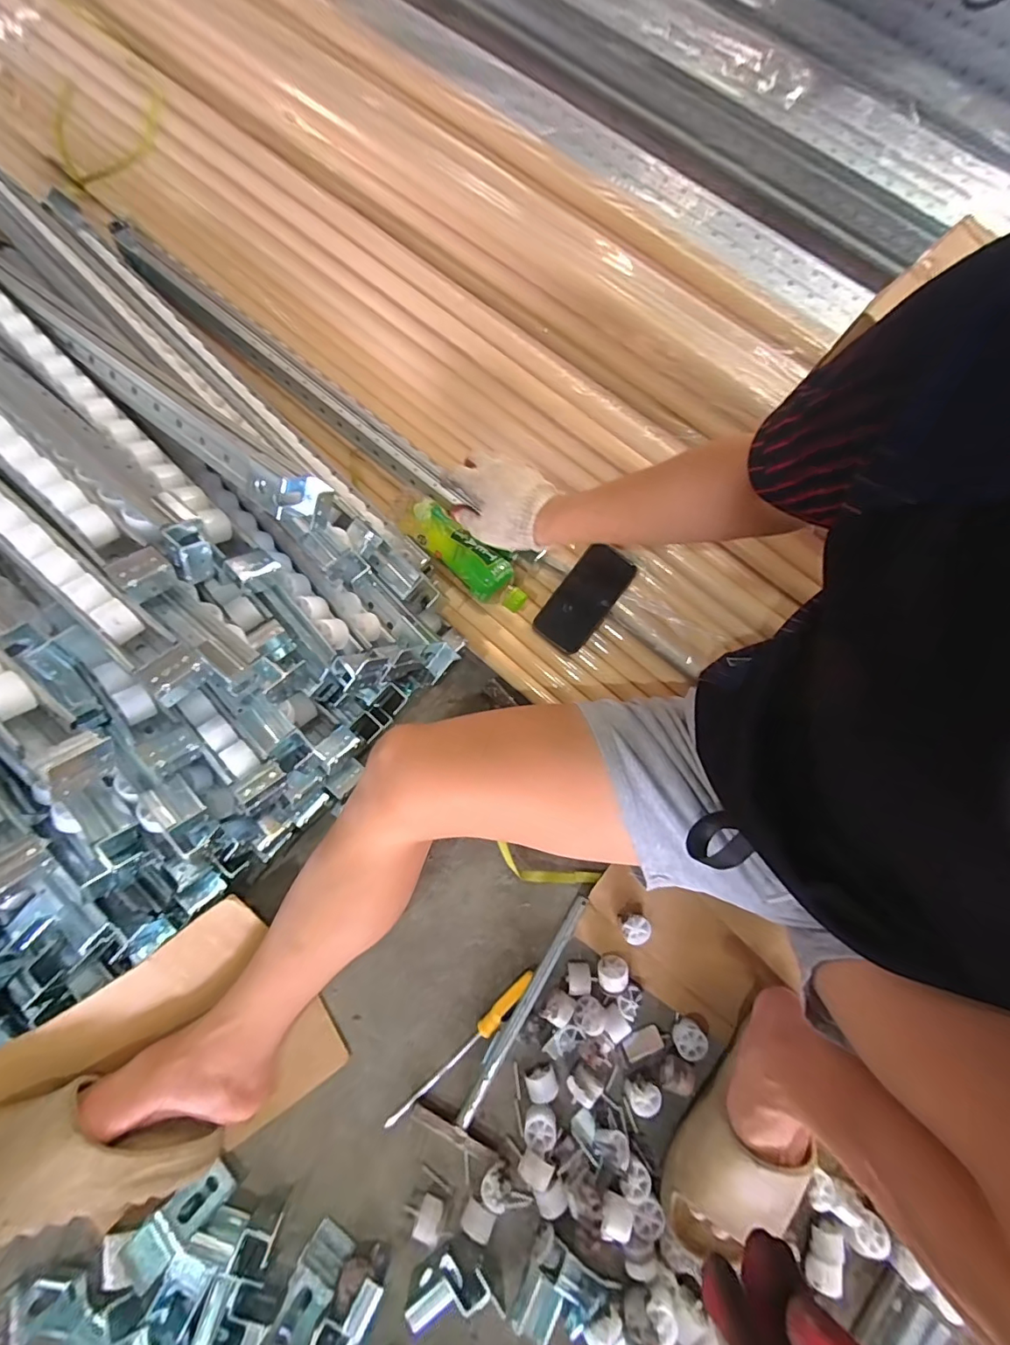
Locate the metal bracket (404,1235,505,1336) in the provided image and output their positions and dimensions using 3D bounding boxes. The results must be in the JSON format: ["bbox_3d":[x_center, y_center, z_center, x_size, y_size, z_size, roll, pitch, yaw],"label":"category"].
[{"bbox_3d":[-0.054,0.638,0.537,0.097,0.045,0.058,-6,75,-2],"label":"metal bracket"}]

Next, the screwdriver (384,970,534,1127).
[{"bbox_3d":[-0.048,0.437,0.593,0.221,0.022,0.016,-43,79,-10],"label":"screwdriver"}]

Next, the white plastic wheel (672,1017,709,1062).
[{"bbox_3d":[0.215,0.427,0.597,0.035,0.018,0.036,0,75,0],"label":"white plastic wheel"}]

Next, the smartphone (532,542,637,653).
[{"bbox_3d":[0.107,-0.101,0.697,0.071,0.014,0.146,37,96,-2],"label":"smartphone"}]

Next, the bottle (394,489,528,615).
[{"bbox_3d":[-0.066,-0.164,0.697,0.227,0.065,0.058,44,79,10],"label":"bottle"}]

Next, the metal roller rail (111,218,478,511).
[{"bbox_3d":[-0.344,-0.465,0.775,0.718,0.048,0.049,40,79,10],"label":"metal roller rail"}]

